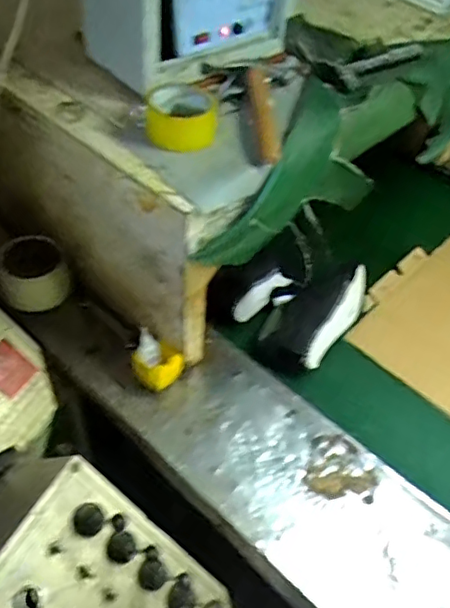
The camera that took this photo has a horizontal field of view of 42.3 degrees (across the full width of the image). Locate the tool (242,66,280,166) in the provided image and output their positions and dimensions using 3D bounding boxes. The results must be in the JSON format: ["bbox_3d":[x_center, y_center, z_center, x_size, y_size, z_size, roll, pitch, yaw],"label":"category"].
[{"bbox_3d":[0.046,-0.267,0.833,0.044,0.035,0.221,1,50,-3],"label":"tool"}]

